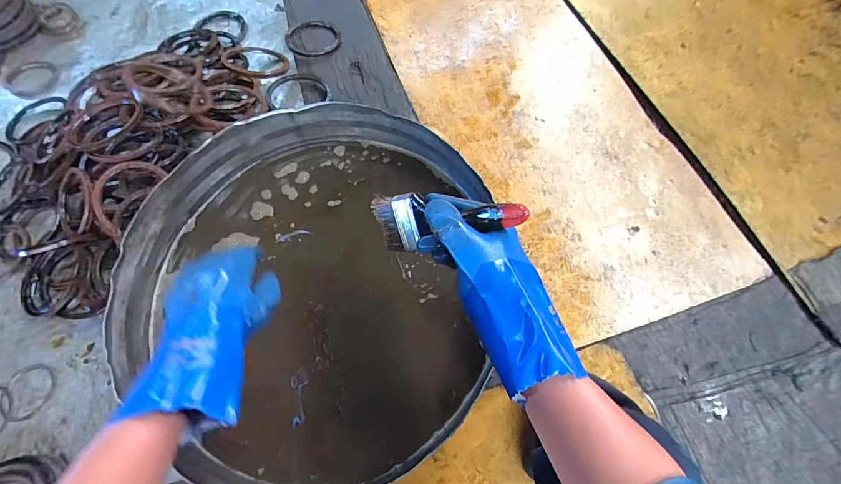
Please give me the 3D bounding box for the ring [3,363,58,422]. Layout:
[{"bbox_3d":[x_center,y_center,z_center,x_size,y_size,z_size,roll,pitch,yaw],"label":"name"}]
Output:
[{"bbox_3d":[-0.834,0.318,0.804,0.107,0.009,0.114,0,66,1],"label":"ring"}]

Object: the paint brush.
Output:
[{"bbox_3d":[0.025,-0.025,0.407,0.189,0.015,0.065,-5,95,38],"label":"paint brush"}]

